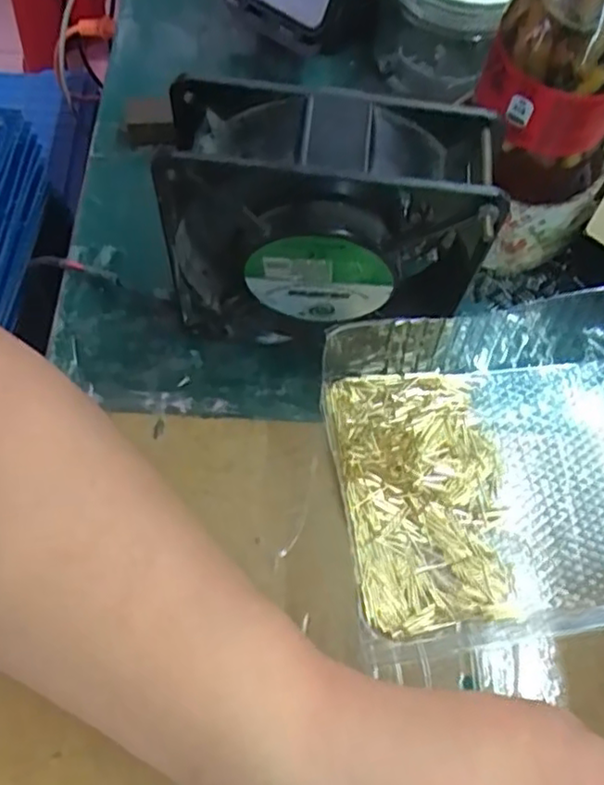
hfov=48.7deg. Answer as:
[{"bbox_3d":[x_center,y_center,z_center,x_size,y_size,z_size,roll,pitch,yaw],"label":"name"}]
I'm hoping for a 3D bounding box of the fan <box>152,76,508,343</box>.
[{"bbox_3d":[0.009,-0.061,0.274,0.116,0.121,0.044,11,65,2],"label":"fan"}]

